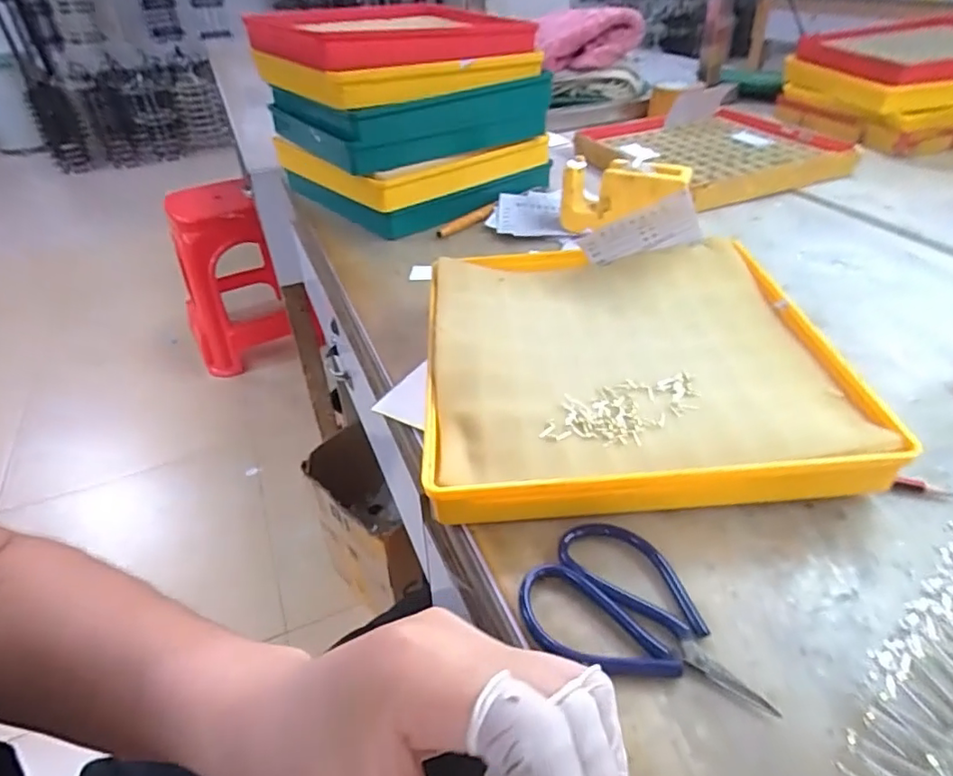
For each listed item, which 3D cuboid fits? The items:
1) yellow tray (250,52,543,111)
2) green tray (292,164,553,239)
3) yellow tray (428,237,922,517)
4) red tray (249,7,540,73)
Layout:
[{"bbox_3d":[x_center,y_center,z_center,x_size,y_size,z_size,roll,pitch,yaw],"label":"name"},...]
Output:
[{"bbox_3d":[-0.095,-0.387,0.693,0.250,0.037,0.223,-28,44,-30],"label":"yellow tray"},{"bbox_3d":[-0.073,-0.286,0.780,0.264,0.034,0.232,-28,44,-30],"label":"green tray"},{"bbox_3d":[0.103,-0.025,0.432,0.272,0.045,0.270,-3,37,0],"label":"yellow tray"},{"bbox_3d":[-0.100,-0.403,0.660,0.237,0.042,0.217,-28,44,-27],"label":"red tray"}]

